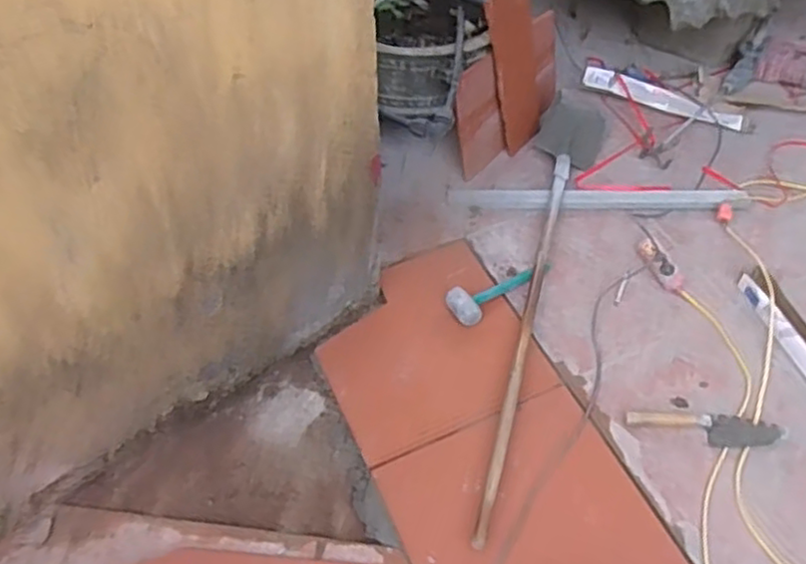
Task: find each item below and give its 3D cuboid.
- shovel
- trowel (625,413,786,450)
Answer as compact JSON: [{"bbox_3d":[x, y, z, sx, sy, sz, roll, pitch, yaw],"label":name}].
[{"bbox_3d":[0.326,-0.047,1.765,0.191,0.103,1.384,16,54,12],"label":"shovel"},{"bbox_3d":[0.677,0.328,1.515,0.339,0.034,0.077,3,52,3],"label":"trowel"}]

